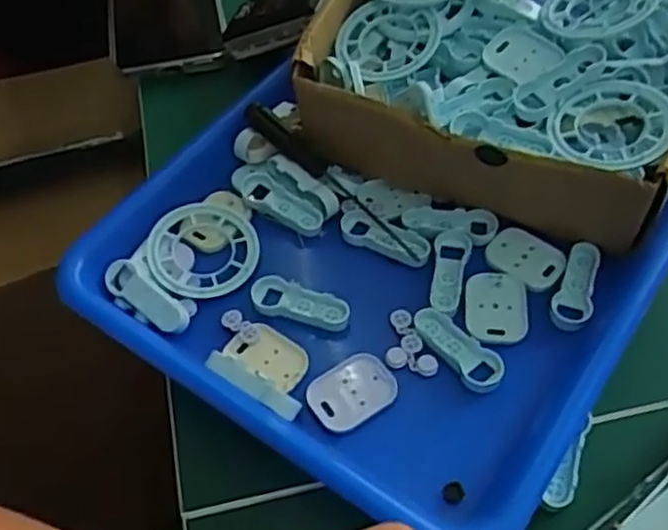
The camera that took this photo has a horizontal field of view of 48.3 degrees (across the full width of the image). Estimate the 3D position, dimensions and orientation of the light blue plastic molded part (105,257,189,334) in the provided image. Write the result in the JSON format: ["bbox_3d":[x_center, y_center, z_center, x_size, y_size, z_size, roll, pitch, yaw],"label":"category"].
[{"bbox_3d":[-0.095,0.016,0.376,0.048,0.014,0.017,33,61,25],"label":"light blue plastic molded part"}]

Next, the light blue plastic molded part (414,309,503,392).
[{"bbox_3d":[0.060,0.038,0.354,0.020,0.007,0.048,-33,58,-20],"label":"light blue plastic molded part"}]

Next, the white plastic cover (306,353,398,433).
[{"bbox_3d":[0.008,0.059,0.347,0.040,0.004,0.029,-29,56,-18],"label":"white plastic cover"}]

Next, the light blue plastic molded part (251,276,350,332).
[{"bbox_3d":[-0.017,0.019,0.374,0.050,0.006,0.020,17,55,16],"label":"light blue plastic molded part"}]

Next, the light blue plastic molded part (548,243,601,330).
[{"bbox_3d":[0.120,0.010,0.370,0.018,0.011,0.048,17,55,16],"label":"light blue plastic molded part"}]

